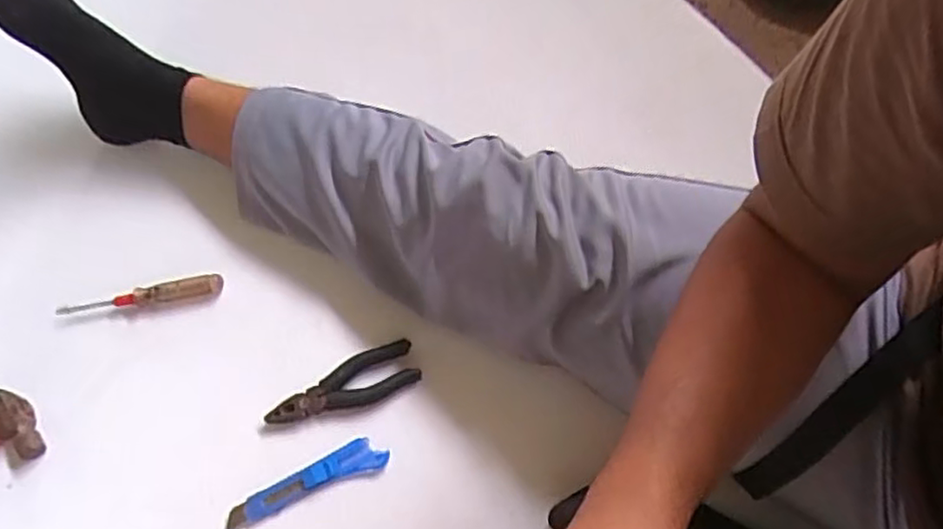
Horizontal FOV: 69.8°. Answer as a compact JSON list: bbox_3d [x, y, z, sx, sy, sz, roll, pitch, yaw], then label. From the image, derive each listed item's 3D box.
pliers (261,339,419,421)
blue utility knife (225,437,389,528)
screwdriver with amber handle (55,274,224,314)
[{"bbox_3d":[-0.124,0.121,0.653,0.146,0.023,0.048,-22,67,-8],"label":"pliers"},{"bbox_3d":[-0.154,0.201,0.624,0.155,0.013,0.031,-21,67,-8],"label":"blue utility knife"},{"bbox_3d":[-0.346,0.034,0.709,0.171,0.031,0.019,-8,66,-2],"label":"screwdriver with amber handle"}]

